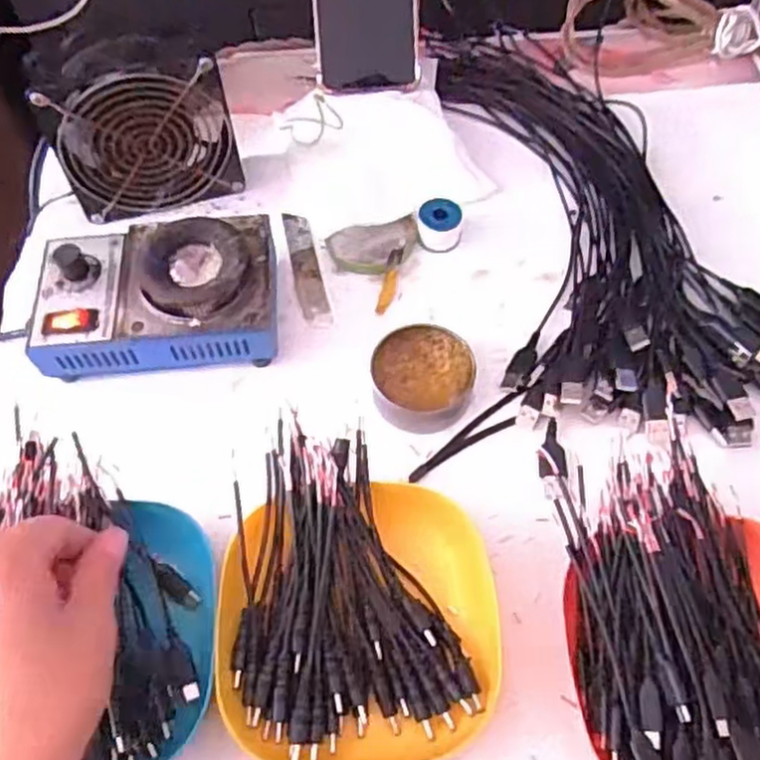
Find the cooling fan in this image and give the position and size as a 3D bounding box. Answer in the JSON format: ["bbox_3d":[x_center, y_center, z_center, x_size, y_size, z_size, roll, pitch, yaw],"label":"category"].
[{"bbox_3d":[-0.163,-0.174,0.510,0.117,0.109,0.049,-14,61,-5],"label":"cooling fan"}]

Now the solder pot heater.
[{"bbox_3d":[-0.141,-0.054,0.475,0.146,0.065,0.094,-4,60,0],"label":"solder pot heater"}]

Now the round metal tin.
[{"bbox_3d":[0.027,-0.003,0.458,0.061,0.024,0.063,-1,60,2],"label":"round metal tin"}]

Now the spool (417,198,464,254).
[{"bbox_3d":[0.043,-0.110,0.521,0.030,0.022,0.028,-1,60,2],"label":"spool"}]

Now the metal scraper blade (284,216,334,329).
[{"bbox_3d":[-0.052,-0.079,0.521,0.020,0.004,0.099,-12,61,-5],"label":"metal scraper blade"}]

